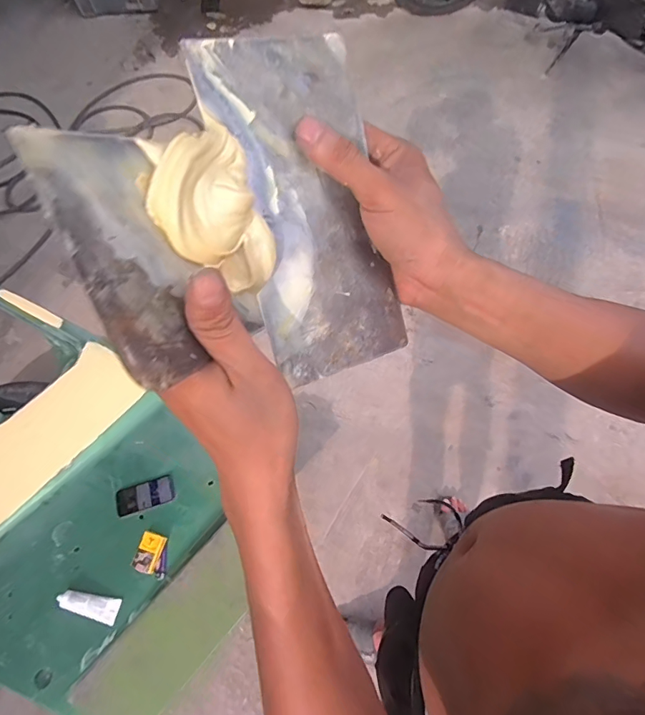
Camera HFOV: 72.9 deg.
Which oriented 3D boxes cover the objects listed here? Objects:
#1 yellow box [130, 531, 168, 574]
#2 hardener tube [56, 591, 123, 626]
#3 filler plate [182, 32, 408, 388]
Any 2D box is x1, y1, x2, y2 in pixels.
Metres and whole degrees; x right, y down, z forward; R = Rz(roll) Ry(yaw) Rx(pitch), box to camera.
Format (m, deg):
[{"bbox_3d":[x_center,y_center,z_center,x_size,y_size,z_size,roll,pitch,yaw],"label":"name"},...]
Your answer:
[{"bbox_3d":[-0.427,0.481,1.079,0.058,0.027,0.088,11,64,10],"label":"yellow box"},{"bbox_3d":[-0.554,0.587,1.026,0.144,0.026,0.052,7,63,8],"label":"hardener tube"},{"bbox_3d":[-0.006,-0.089,0.267,0.094,0.006,0.198,-20,101,-23],"label":"filler plate"}]

